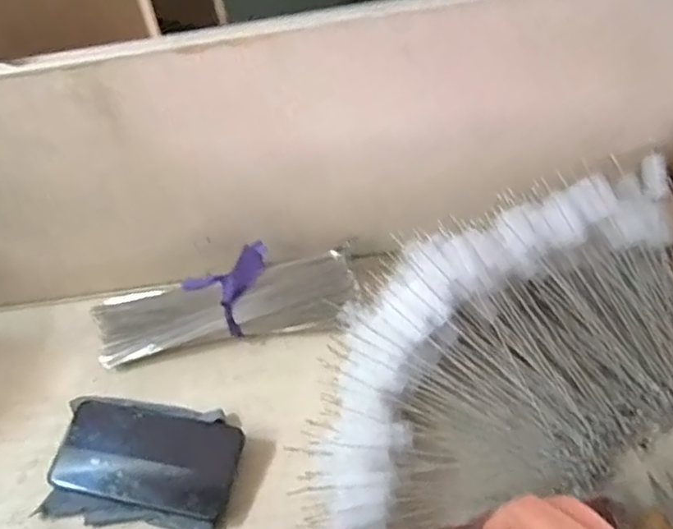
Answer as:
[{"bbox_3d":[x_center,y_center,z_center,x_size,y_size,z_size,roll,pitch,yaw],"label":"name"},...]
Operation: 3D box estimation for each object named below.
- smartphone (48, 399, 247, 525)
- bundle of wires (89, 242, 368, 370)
[{"bbox_3d":[-0.166,0.164,0.545,0.163,0.013,0.077,6,62,16],"label":"smartphone"},{"bbox_3d":[-0.106,0.040,0.619,0.258,0.070,0.075,-12,49,-4],"label":"bundle of wires"}]

